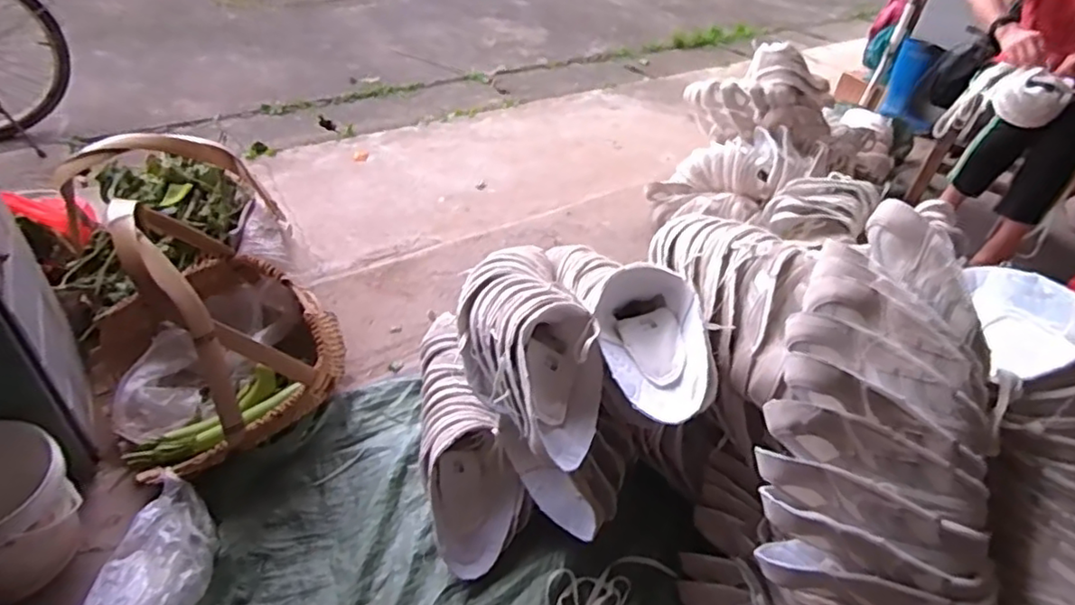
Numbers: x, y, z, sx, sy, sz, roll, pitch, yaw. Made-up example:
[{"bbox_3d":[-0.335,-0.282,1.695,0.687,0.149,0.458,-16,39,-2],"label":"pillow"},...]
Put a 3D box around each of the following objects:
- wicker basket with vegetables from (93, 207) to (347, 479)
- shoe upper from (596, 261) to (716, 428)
[{"bbox_3d":[-0.537,0.022,1.020,0.374,0.384,0.379,-28,51,-34],"label":"wicker basket with vegetables"},{"bbox_3d":[0.158,0.047,0.834,0.142,0.106,0.226,4,41,-3],"label":"shoe upper"}]

